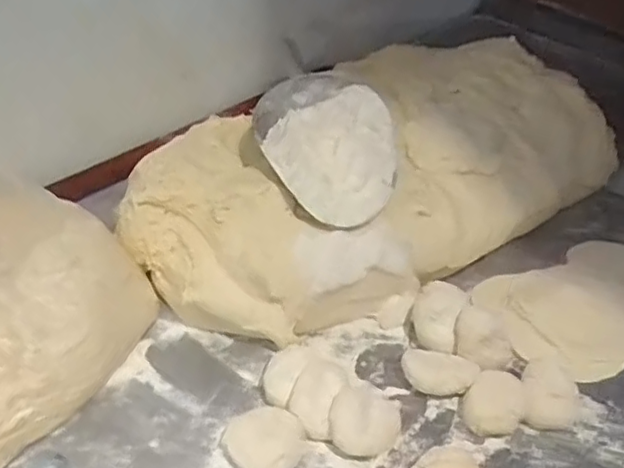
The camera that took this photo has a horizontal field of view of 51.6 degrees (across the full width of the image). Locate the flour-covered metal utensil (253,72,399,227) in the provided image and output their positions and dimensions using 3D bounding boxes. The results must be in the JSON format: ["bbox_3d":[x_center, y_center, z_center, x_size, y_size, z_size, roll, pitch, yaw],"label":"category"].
[{"bbox_3d":[0.020,-0.101,0.693,0.151,0.052,0.199,-19,47,-27],"label":"flour-covered metal utensil"}]

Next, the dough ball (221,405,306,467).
[{"bbox_3d":[-0.041,0.176,0.549,0.062,0.024,0.056,22,43,17],"label":"dough ball"}]

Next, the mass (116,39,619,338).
[{"bbox_3d":[0.077,-0.091,0.779,0.598,0.154,0.308,-22,48,-29],"label":"mass"}]

